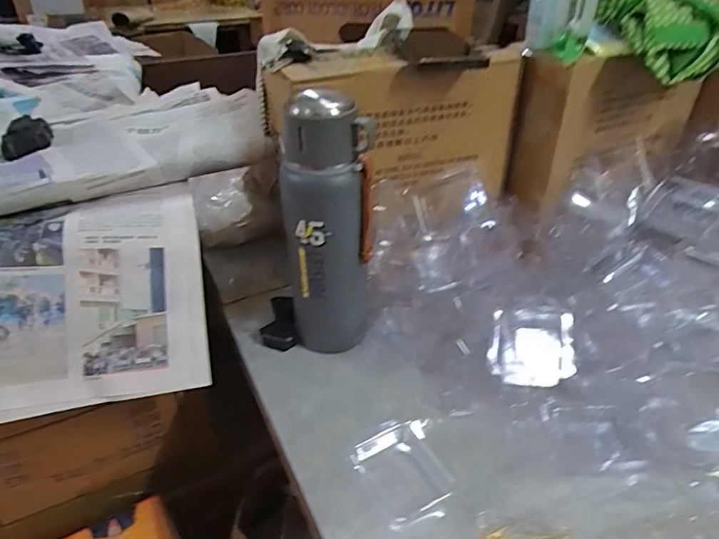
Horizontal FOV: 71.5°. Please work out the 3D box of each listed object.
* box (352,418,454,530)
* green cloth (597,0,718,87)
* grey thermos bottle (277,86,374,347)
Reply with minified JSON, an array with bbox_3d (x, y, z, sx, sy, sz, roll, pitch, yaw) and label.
[{"bbox_3d":[0.040,0.174,0.434,0.072,0.014,0.089,-13,37,-19],"label":"box"},{"bbox_3d":[0.360,-0.292,0.587,0.122,0.082,0.193,-1,35,-2],"label":"green cloth"},{"bbox_3d":[-0.034,-0.031,0.512,0.084,0.275,0.068,-7,35,-10],"label":"grey thermos bottle"}]

